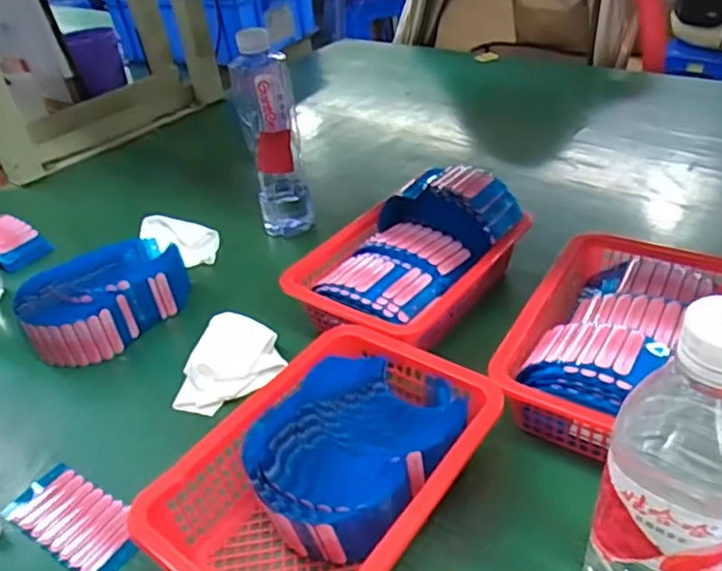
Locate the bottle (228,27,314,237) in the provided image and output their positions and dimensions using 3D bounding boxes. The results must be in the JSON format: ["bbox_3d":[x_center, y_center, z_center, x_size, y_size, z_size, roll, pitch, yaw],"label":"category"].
[{"bbox_3d":[-0.101,-0.166,0.714,0.064,0.221,0.070,-12,35,-7],"label":"bottle"}]

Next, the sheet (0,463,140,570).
[{"bbox_3d":[-0.204,0.167,0.450,0.116,0.006,0.053,16,41,30],"label":"sheet"}]

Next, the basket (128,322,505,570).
[{"bbox_3d":[-0.017,0.130,0.423,0.151,0.064,0.216,19,42,33],"label":"basket"}]

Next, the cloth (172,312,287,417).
[{"bbox_3d":[-0.114,0.070,0.558,0.077,0.029,0.100,3,36,15],"label":"cloth"}]

